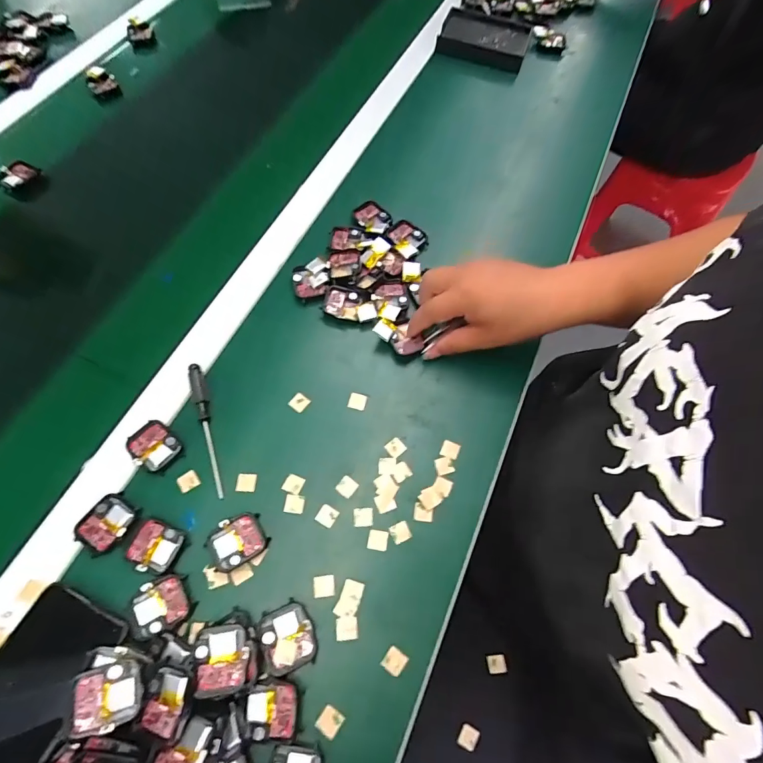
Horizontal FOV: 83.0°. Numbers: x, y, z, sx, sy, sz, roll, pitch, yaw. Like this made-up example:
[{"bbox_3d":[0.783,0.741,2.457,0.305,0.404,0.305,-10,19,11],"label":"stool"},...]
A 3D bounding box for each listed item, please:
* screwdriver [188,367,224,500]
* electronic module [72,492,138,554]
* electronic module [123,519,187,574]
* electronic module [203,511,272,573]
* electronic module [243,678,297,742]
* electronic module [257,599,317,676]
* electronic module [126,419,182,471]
[{"bbox_3d":[-0.161,0.042,0.400,0.014,0.014,0.129,-18,66,-12],"label":"screwdriver"},{"bbox_3d":[-0.232,0.118,0.361,0.038,0.005,0.044,32,66,12],"label":"electronic module"},{"bbox_3d":[-0.187,0.136,0.355,0.037,0.006,0.036,19,64,6],"label":"electronic module"},{"bbox_3d":[-0.122,0.134,0.361,0.046,0.011,0.038,-27,68,-15],"label":"electronic module"},{"bbox_3d":[-0.080,0.237,0.312,0.037,0.006,0.036,-2,64,-4],"label":"electronic module"},{"bbox_3d":[-0.073,0.197,0.332,0.039,0.008,0.044,-15,66,-10],"label":"electronic module"},{"bbox_3d":[-0.207,0.059,0.391,0.037,0.009,0.044,-38,72,-19],"label":"electronic module"}]

